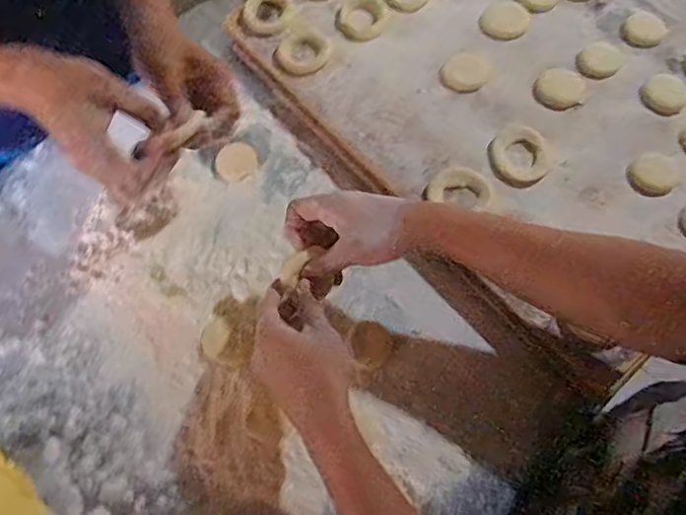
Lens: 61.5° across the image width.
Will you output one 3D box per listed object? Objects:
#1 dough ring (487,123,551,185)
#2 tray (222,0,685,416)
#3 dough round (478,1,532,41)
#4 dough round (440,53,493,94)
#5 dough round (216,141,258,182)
[{"bbox_3d":[0.193,-0.111,0.630,0.066,0.008,0.073,33,70,14],"label":"dough ring"},{"bbox_3d":[0.196,-0.199,0.681,0.447,0.040,0.608,-37,71,-15],"label":"tray"},{"bbox_3d":[0.199,-0.290,0.708,0.057,0.007,0.059,0,65,0],"label":"dough round"},{"bbox_3d":[0.144,-0.216,0.674,0.050,0.007,0.062,40,71,16],"label":"dough round"},{"bbox_3d":[-0.125,-0.114,0.676,0.047,0.009,0.048,0,65,0],"label":"dough round"}]

